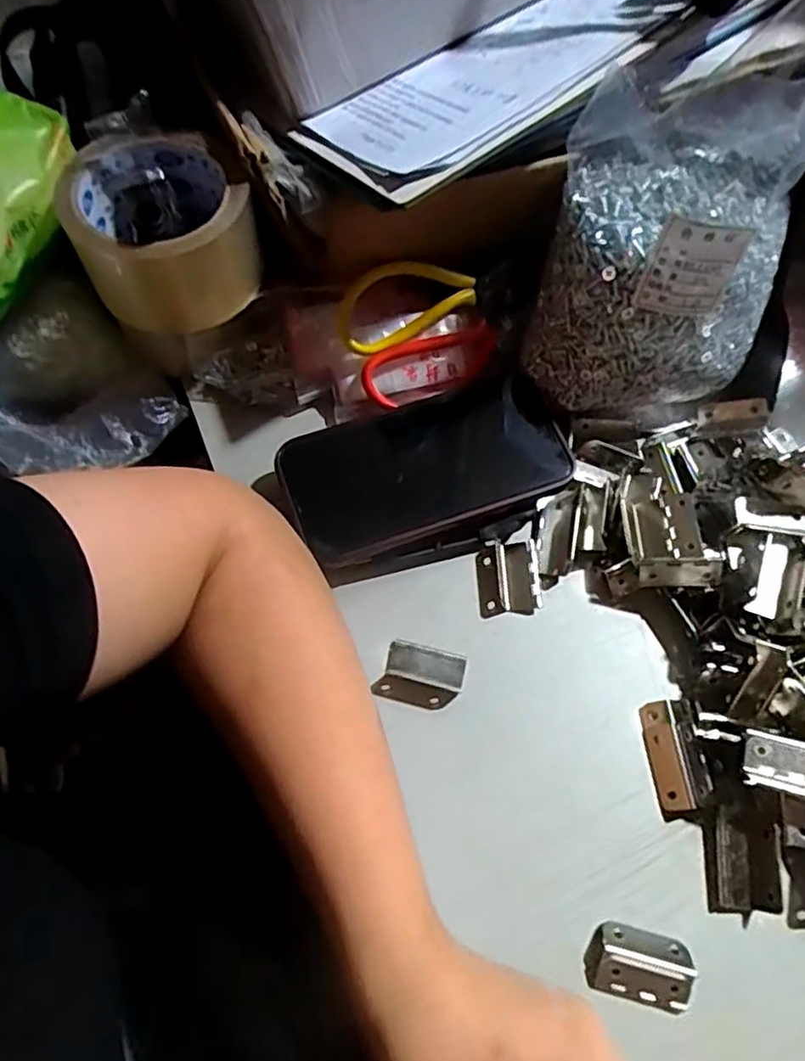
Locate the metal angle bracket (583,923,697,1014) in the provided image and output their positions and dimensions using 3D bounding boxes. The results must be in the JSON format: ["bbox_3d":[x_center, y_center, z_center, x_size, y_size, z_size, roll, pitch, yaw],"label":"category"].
[{"bbox_3d":[0.108,0.198,0.295,0.045,0.011,0.028,14,67,4],"label":"metal angle bracket"}]

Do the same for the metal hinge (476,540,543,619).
[{"bbox_3d":[0.060,0.027,0.372,0.034,0.009,0.043,-2,67,-3],"label":"metal hinge"}]

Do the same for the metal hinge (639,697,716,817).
[{"bbox_3d":[0.141,0.115,0.333,0.027,0.014,0.053,-6,67,-4],"label":"metal hinge"}]

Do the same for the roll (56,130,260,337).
[{"bbox_3d":[-0.129,-0.159,0.352,0.087,0.061,0.090,1,66,-2],"label":"roll"}]

